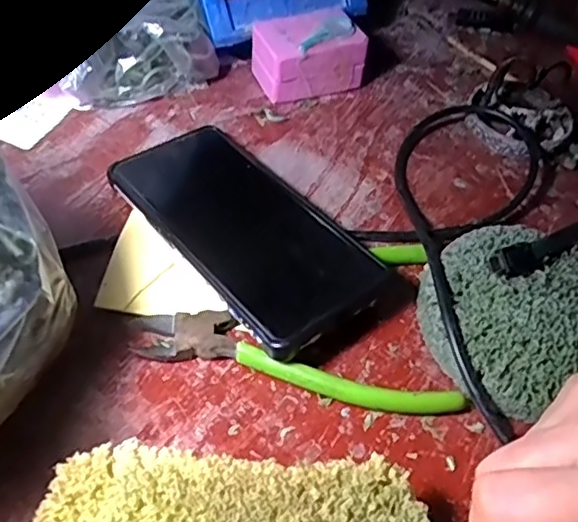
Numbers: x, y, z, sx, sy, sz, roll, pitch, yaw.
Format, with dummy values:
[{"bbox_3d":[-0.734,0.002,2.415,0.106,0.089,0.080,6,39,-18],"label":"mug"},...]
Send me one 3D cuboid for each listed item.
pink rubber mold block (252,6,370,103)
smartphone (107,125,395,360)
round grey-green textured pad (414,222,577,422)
[{"bbox_3d":[0.012,-0.142,0.422,0.067,0.044,0.046,-15,53,-17],"label":"pink rubber mold block"},{"bbox_3d":[-0.023,-0.022,0.329,0.082,0.008,0.162,-28,54,-27],"label":"smartphone"},{"bbox_3d":[0.117,0.024,0.304,0.102,0.024,0.093,3,50,-3],"label":"round grey-green textured pad"}]

